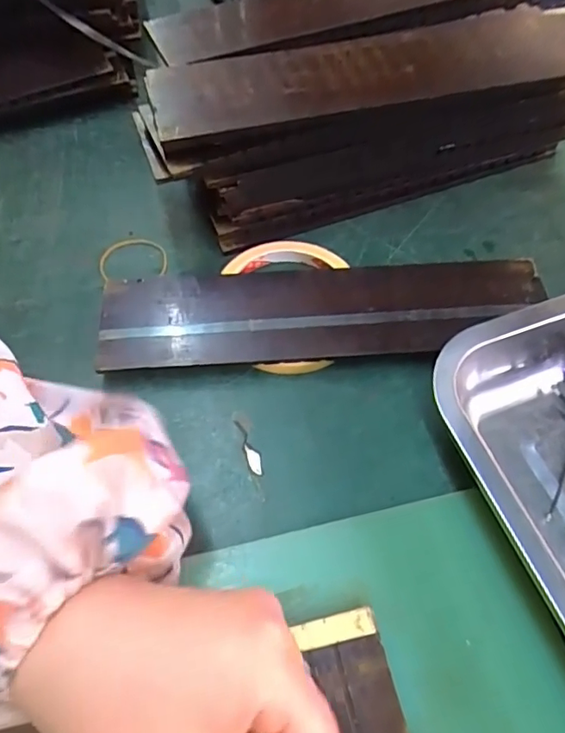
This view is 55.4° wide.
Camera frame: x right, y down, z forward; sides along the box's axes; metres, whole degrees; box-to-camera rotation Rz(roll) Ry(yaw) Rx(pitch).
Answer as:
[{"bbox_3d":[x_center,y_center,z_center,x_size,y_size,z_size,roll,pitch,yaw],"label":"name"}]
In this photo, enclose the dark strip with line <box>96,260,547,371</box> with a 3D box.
[{"bbox_3d":[0.025,-0.033,0.325,0.261,0.005,0.068,-2,57,-2],"label":"dark strip with line"}]

